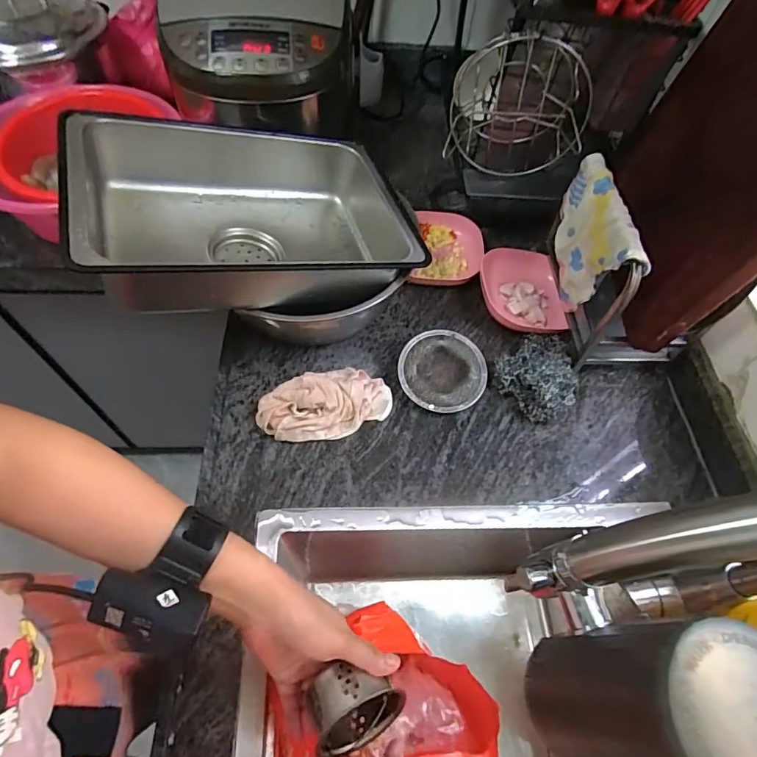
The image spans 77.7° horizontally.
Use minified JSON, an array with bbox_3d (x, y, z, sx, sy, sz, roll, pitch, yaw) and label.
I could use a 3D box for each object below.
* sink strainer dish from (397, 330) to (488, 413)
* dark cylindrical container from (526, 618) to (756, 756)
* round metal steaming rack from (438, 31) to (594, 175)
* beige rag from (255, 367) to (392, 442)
[{"bbox_3d":[0.079,-0.007,0.588,0.106,0.033,0.103,1,58,-2],"label":"sink strainer dish"},{"bbox_3d":[0.115,0.139,0.198,0.063,0.107,0.057,0,58,-3],"label":"dark cylindrical container"},{"bbox_3d":[0.165,-0.324,0.558,0.156,0.148,0.065,15,58,6],"label":"round metal steaming rack"},{"bbox_3d":[-0.063,0.029,0.554,0.152,0.037,0.081,-22,61,-16],"label":"beige rag"}]

